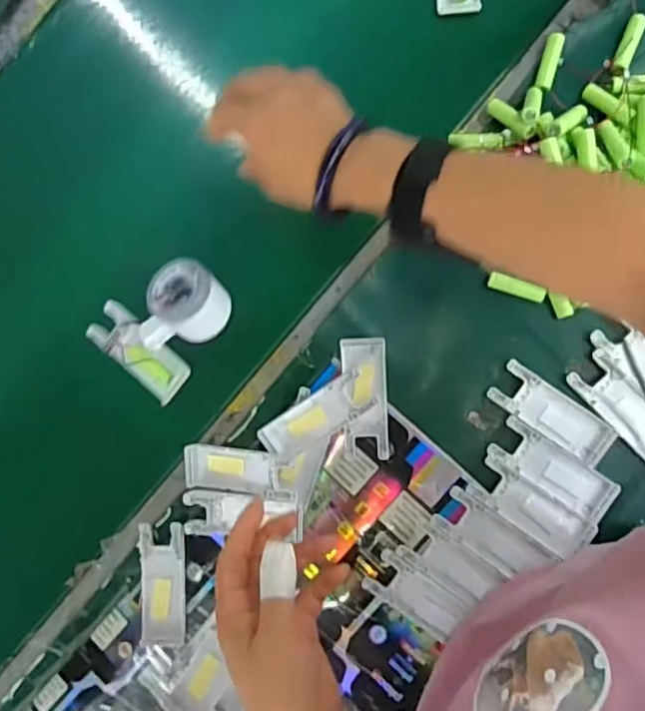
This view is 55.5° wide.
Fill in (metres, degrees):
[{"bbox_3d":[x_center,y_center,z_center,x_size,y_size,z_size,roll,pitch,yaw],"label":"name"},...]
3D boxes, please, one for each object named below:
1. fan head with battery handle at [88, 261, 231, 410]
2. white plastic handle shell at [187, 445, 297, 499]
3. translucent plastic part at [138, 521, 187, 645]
[{"bbox_3d":[-0.148,-0.034,0.551,0.099,0.053,0.121,41,90,7],"label":"fan head with battery handle"},{"bbox_3d":[-0.074,0.102,0.539,0.095,0.017,0.039,4,86,5],"label":"white plastic handle shell"},{"bbox_3d":[-0.143,0.204,0.548,0.040,0.013,0.104,-2,86,5],"label":"translucent plastic part"}]

